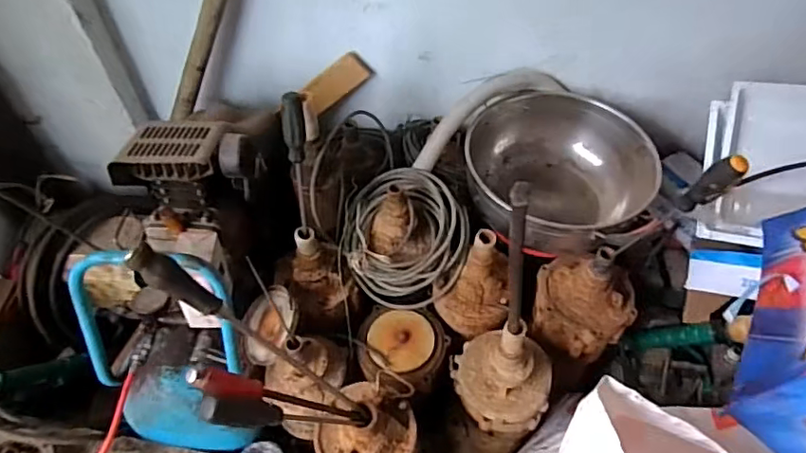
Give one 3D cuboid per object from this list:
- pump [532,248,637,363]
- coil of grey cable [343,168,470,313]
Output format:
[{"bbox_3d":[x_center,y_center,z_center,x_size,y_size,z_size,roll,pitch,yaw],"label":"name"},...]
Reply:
[{"bbox_3d":[0.313,0.122,0.968,0.166,0.201,0.137,18,56,16],"label":"pump"},{"bbox_3d":[0.004,0.021,1.023,0.235,0.075,0.235,0,89,3],"label":"coil of grey cable"}]

